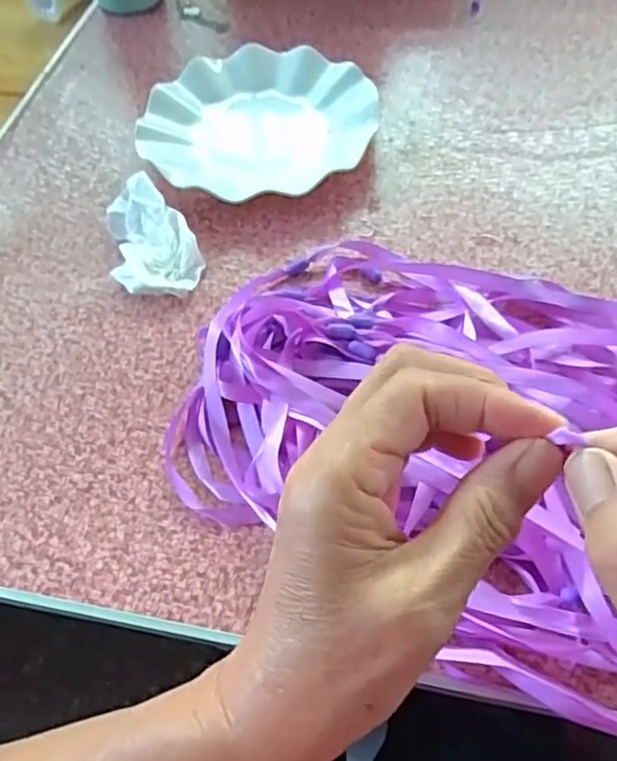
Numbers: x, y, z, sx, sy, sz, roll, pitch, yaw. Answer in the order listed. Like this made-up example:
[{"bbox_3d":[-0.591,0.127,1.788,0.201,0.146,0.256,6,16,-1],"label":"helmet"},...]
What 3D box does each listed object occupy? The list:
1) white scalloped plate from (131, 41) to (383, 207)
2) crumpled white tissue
[{"bbox_3d":[-0.039,-0.205,0.511,0.181,0.026,0.181,-1,57,2],"label":"white scalloped plate"},{"bbox_3d":[-0.112,-0.100,0.444,0.057,0.028,0.094,-20,58,-10],"label":"crumpled white tissue"}]

